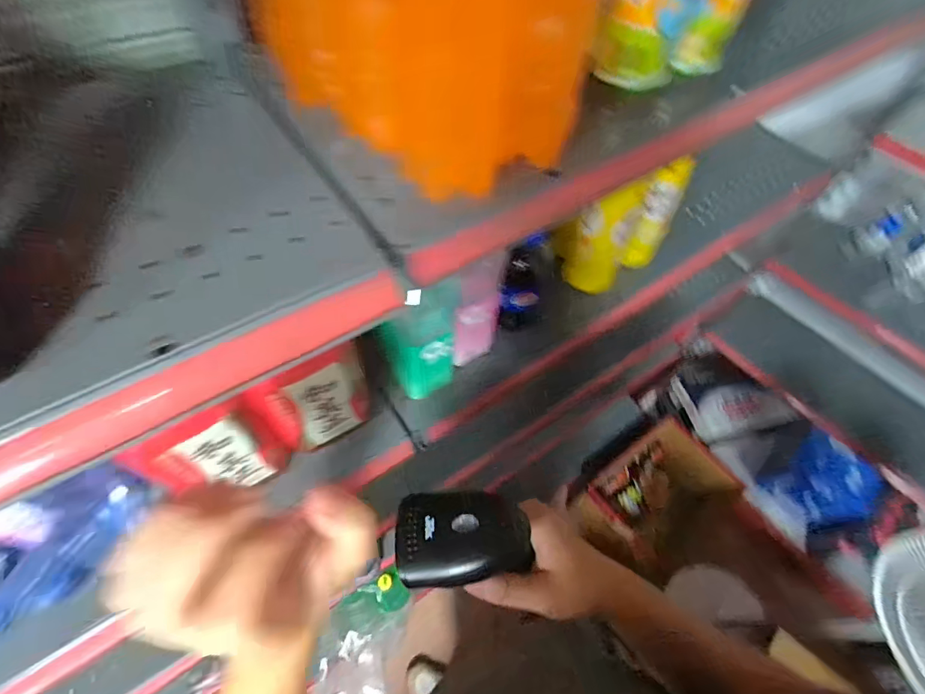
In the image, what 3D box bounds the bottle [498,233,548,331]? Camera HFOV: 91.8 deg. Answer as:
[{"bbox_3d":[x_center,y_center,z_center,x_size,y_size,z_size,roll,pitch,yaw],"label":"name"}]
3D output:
[{"bbox_3d":[0.069,-0.073,0.511,0.049,0.116,0.038,0,57,-4],"label":"bottle"}]

